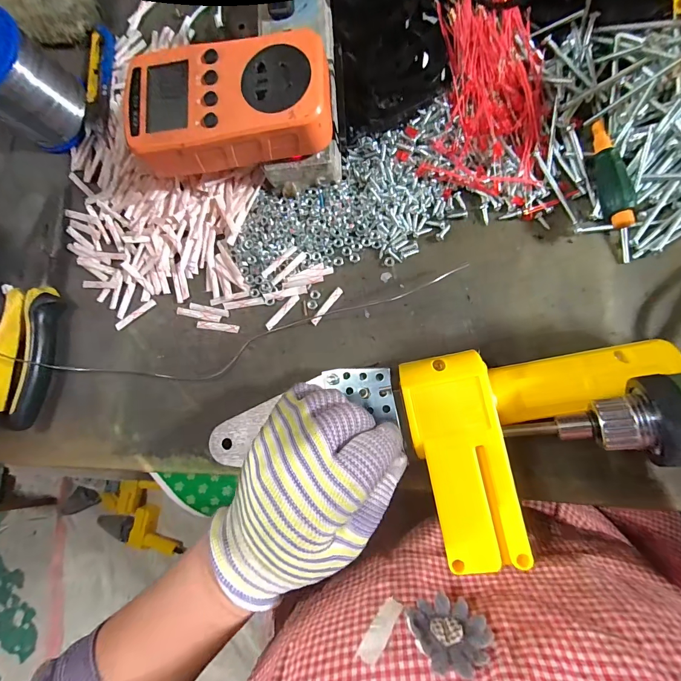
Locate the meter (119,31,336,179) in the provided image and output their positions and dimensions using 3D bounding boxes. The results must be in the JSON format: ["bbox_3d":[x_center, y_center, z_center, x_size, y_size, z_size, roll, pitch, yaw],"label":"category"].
[{"bbox_3d":[-0.069,-0.146,0.220,0.125,0.030,0.070,-6,85,6],"label":"meter"}]

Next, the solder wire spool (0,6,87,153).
[{"bbox_3d":[-0.240,-0.192,0.263,0.059,0.065,0.059,0,86,6],"label":"solder wire spool"}]

